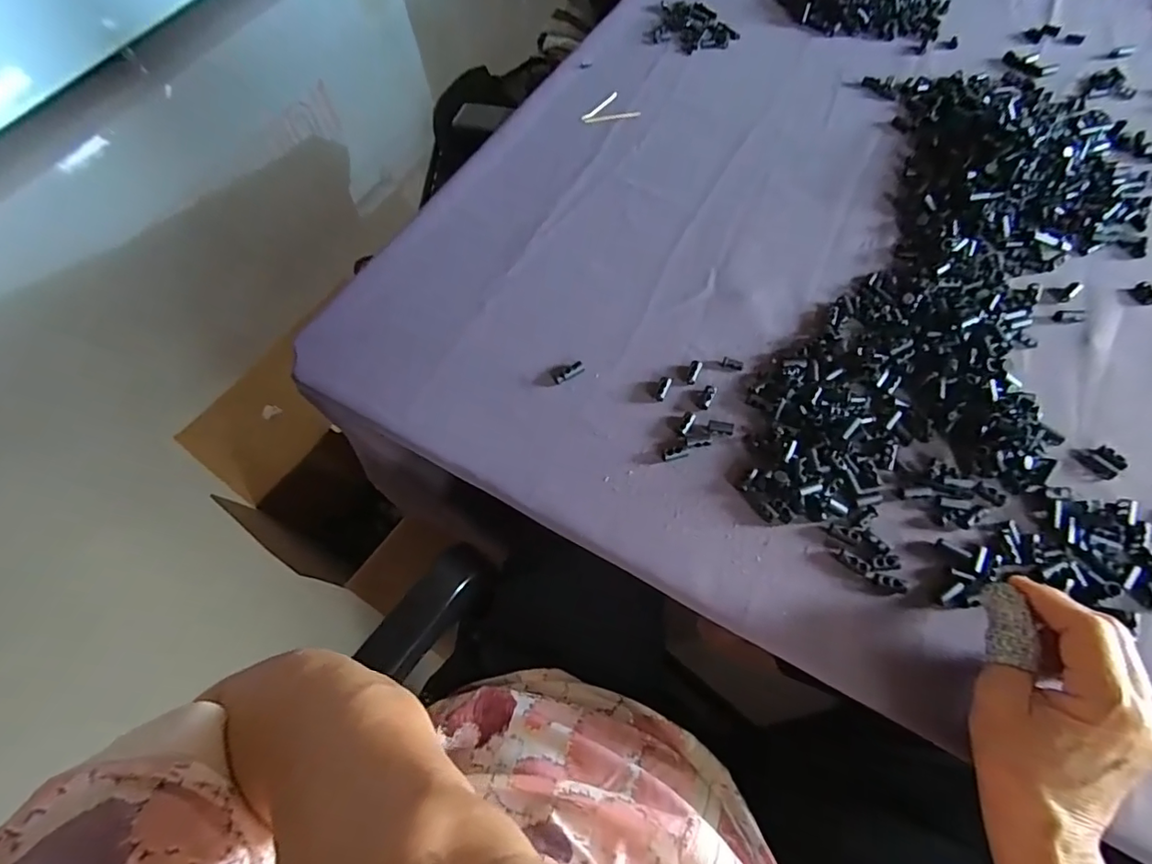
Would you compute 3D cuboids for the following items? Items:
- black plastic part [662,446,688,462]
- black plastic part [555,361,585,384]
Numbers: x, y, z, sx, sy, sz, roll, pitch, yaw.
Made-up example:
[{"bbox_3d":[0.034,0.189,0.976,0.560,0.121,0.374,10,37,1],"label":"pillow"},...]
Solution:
[{"bbox_3d":[0.070,0.015,0.371,0.017,0.007,0.009,-15,63,-5],"label":"black plastic part"},{"bbox_3d":[-0.005,-0.046,0.404,0.025,0.004,0.010,-27,65,-11],"label":"black plastic part"}]

